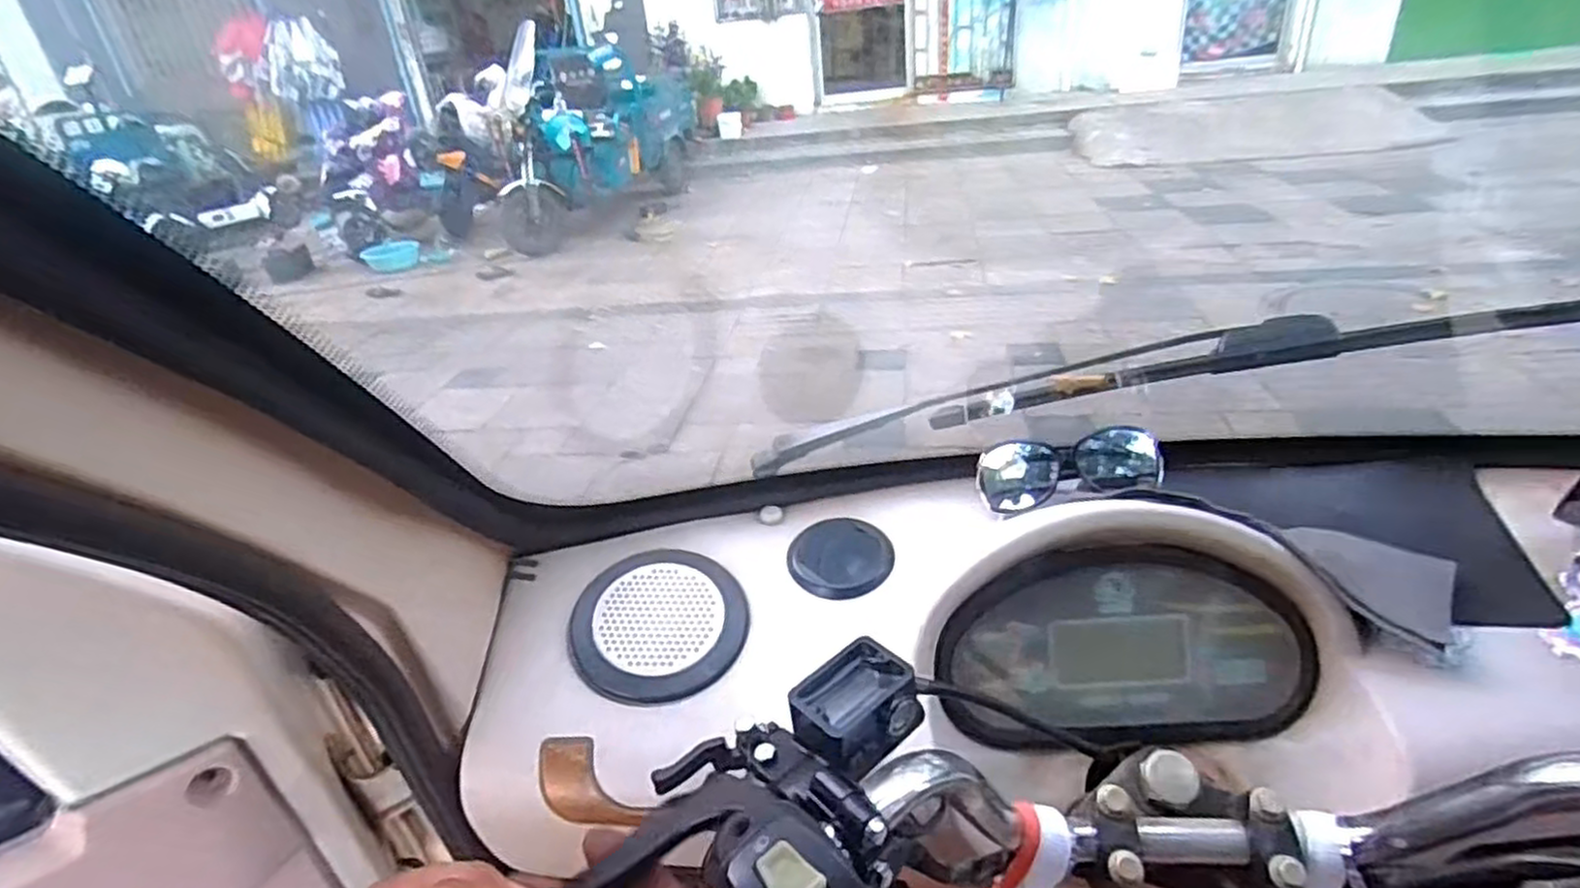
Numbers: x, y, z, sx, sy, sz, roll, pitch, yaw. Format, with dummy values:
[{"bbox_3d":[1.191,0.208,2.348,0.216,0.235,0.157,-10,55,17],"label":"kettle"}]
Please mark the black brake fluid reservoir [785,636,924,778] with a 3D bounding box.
[{"bbox_3d":[0.031,0.123,0.348,0.058,0.028,0.044,-25,34,-29],"label":"black brake fluid reservoir"}]

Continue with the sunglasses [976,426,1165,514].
[{"bbox_3d":[0.222,0.019,0.600,0.138,0.036,0.073,-4,30,4],"label":"sunglasses"}]

